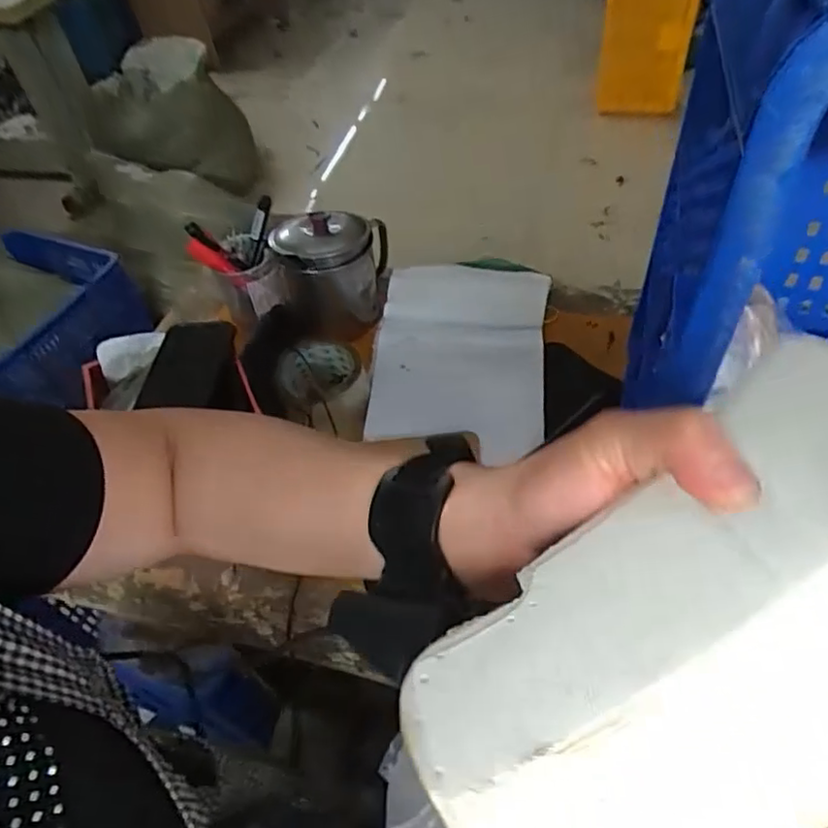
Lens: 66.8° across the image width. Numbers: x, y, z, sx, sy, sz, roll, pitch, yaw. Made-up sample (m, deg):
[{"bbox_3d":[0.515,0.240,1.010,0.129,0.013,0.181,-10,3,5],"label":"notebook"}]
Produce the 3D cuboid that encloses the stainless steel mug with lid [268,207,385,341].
[{"bbox_3d":[-0.099,-0.186,0.799,0.130,0.150,0.119,-9,50,-1],"label":"stainless steel mug with lid"}]

